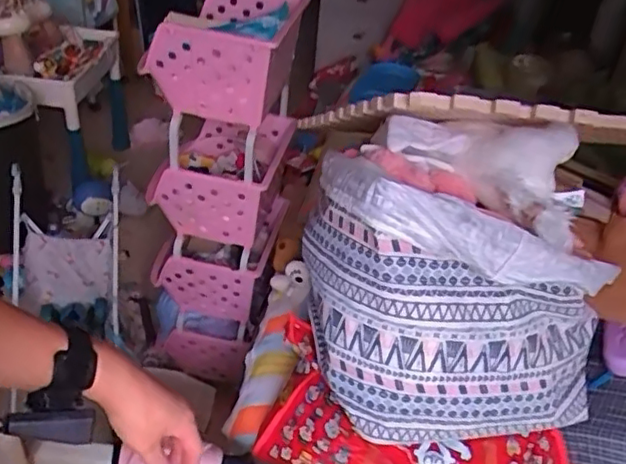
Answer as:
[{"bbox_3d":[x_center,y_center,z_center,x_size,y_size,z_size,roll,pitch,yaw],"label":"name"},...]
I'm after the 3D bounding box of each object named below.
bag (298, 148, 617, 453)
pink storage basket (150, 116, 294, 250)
[{"bbox_3d":[0.204,0.052,0.877,0.399,0.309,0.330,-3,37,-11],"label":"bag"},{"bbox_3d":[-0.215,-0.144,1.476,0.280,0.192,0.334,12,37,8],"label":"pink storage basket"}]

